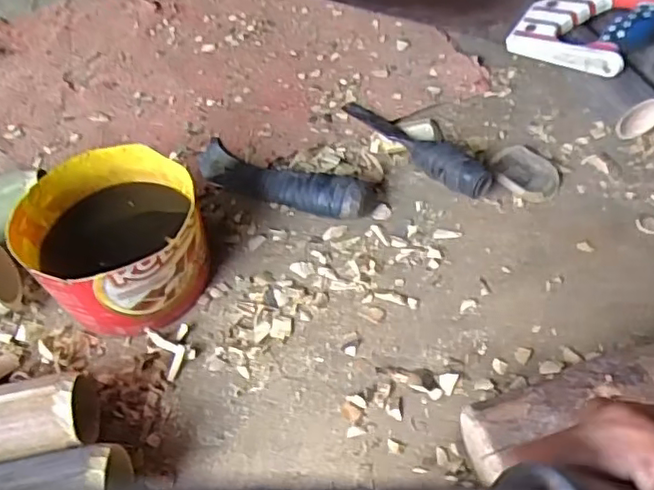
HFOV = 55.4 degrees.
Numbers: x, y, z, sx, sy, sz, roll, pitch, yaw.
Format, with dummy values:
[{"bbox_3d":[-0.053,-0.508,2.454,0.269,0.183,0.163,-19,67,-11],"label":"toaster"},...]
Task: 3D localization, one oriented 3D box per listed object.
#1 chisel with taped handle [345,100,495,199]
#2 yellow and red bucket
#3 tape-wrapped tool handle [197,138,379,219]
[{"bbox_3d":[0.096,-0.116,0.663,0.046,0.039,0.203,-35,58,-19],"label":"chisel with taped handle"},{"bbox_3d":[-0.188,-0.006,0.575,0.150,0.094,0.150,-2,54,3],"label":"yellow and red bucket"},{"bbox_3d":[-0.049,-0.076,0.650,0.209,0.037,0.062,20,58,19],"label":"tape-wrapped tool handle"}]

